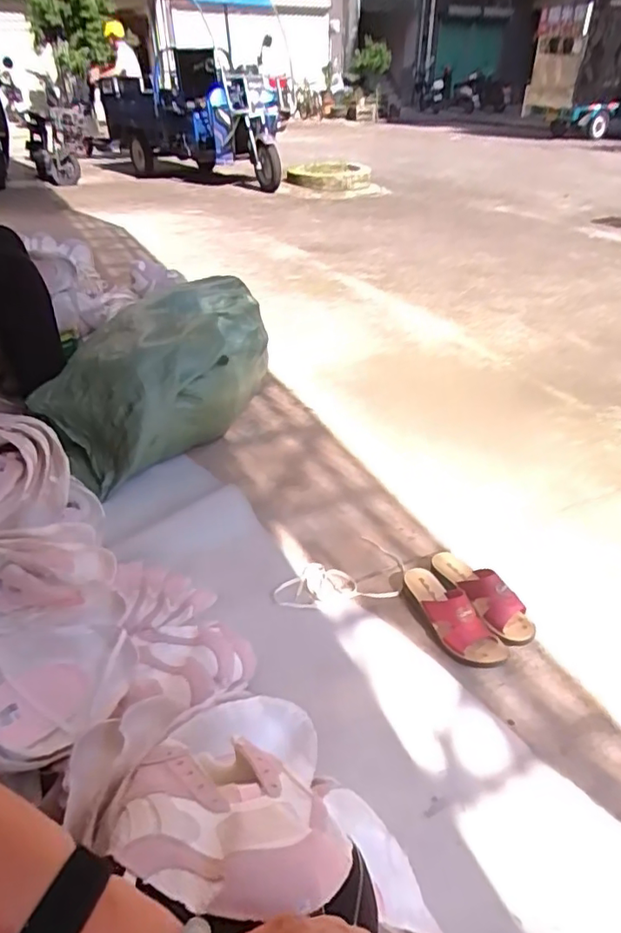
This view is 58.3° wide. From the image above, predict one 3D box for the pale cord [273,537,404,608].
[{"bbox_3d":[0.068,0.227,1.076,0.268,0.010,0.153,-21,42,-31],"label":"pale cord"}]

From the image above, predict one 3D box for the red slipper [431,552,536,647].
[{"bbox_3d":[0.313,0.227,1.027,0.077,0.074,0.228,-15,39,-25],"label":"red slipper"}]

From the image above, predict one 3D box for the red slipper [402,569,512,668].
[{"bbox_3d":[0.244,0.253,0.976,0.085,0.076,0.226,-20,41,-30],"label":"red slipper"}]

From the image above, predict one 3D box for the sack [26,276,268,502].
[{"bbox_3d":[-0.385,-0.253,1.476,0.444,0.287,0.674,10,37,14],"label":"sack"}]

